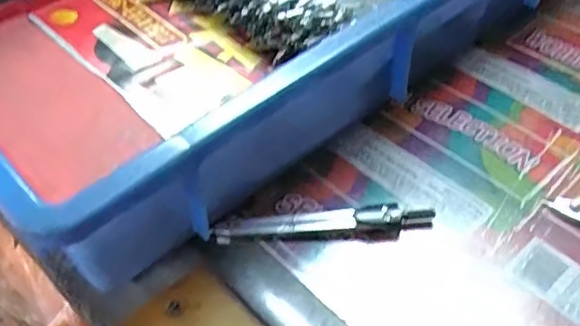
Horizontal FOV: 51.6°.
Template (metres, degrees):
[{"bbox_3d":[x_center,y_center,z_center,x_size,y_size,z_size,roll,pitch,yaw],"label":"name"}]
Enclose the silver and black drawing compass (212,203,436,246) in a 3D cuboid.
[{"bbox_3d":[0.018,0.031,0.310,0.112,0.011,0.016,-2,48,0],"label":"silver and black drawing compass"}]

